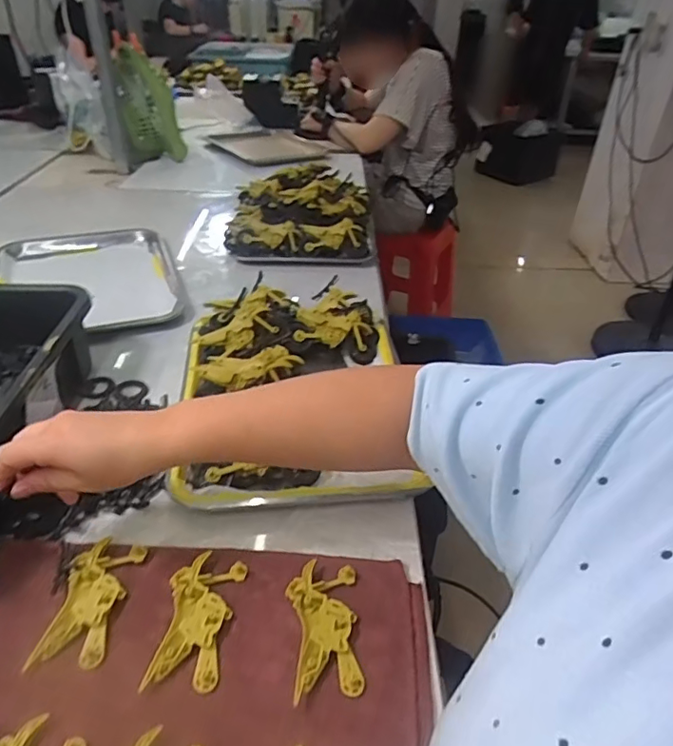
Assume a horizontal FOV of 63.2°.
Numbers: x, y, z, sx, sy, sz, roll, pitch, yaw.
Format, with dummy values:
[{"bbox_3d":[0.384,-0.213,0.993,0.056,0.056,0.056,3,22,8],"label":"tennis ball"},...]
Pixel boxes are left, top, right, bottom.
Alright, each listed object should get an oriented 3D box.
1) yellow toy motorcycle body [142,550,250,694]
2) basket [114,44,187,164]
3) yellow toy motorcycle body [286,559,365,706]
[{"bbox_3d":[-0.104,0.181,0.410,0.051,0.007,0.101,5,36,3],"label":"yellow toy motorcycle body"},{"bbox_3d":[-0.477,-0.660,1.376,0.152,0.240,0.088,3,36,1],"label":"basket"},{"bbox_3d":[-0.009,0.188,0.408,0.052,0.008,0.100,1,36,-3],"label":"yellow toy motorcycle body"}]

